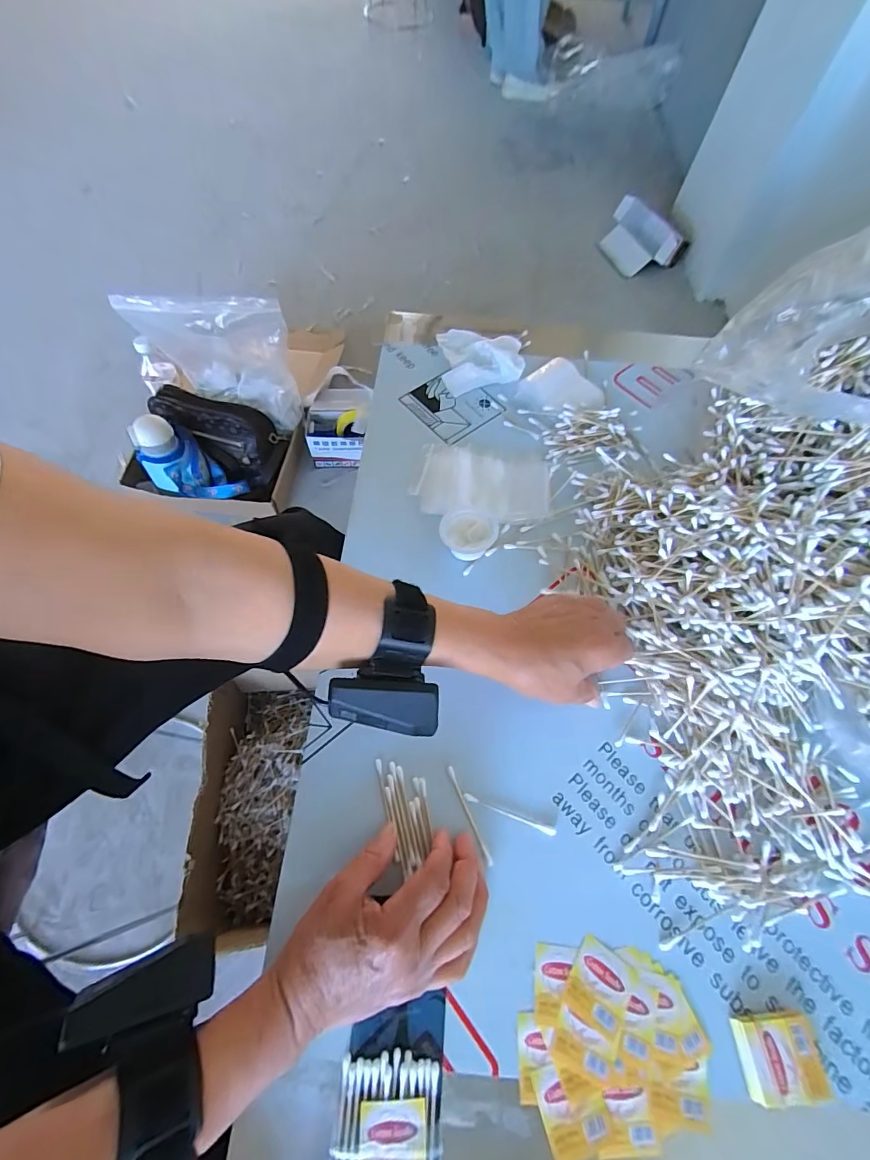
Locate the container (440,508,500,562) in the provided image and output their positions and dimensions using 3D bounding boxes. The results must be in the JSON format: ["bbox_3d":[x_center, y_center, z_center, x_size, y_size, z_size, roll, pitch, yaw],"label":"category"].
[{"bbox_3d":[0.033,-0.045,0.441,0.056,0.025,0.047,-5,65,-5],"label":"container"}]

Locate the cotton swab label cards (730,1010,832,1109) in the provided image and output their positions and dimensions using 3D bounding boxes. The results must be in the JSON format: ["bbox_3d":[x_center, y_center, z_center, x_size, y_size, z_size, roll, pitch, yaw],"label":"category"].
[{"bbox_3d":[0.222,0.307,0.290,0.048,0.017,0.040,-5,65,-5],"label":"cotton swab label cards"}]

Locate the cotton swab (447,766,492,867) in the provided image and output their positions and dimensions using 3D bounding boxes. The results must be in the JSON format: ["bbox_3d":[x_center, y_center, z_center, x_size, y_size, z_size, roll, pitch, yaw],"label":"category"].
[{"bbox_3d":[0.027,0.180,0.347,0.005,0.004,0.073,-21,67,-12],"label":"cotton swab"}]

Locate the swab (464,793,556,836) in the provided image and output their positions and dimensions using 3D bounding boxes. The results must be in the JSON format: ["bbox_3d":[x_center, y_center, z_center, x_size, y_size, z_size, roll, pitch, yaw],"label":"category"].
[{"bbox_3d":[0.058,0.181,0.349,0.072,0.004,0.006,19,65,7],"label":"swab"}]

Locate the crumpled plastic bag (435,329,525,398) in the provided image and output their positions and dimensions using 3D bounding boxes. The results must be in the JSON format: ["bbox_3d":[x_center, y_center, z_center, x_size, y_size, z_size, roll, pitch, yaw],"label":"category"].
[{"bbox_3d":[0.053,-0.278,0.546,0.094,0.039,0.106,-4,65,-4],"label":"crumpled plastic bag"}]

